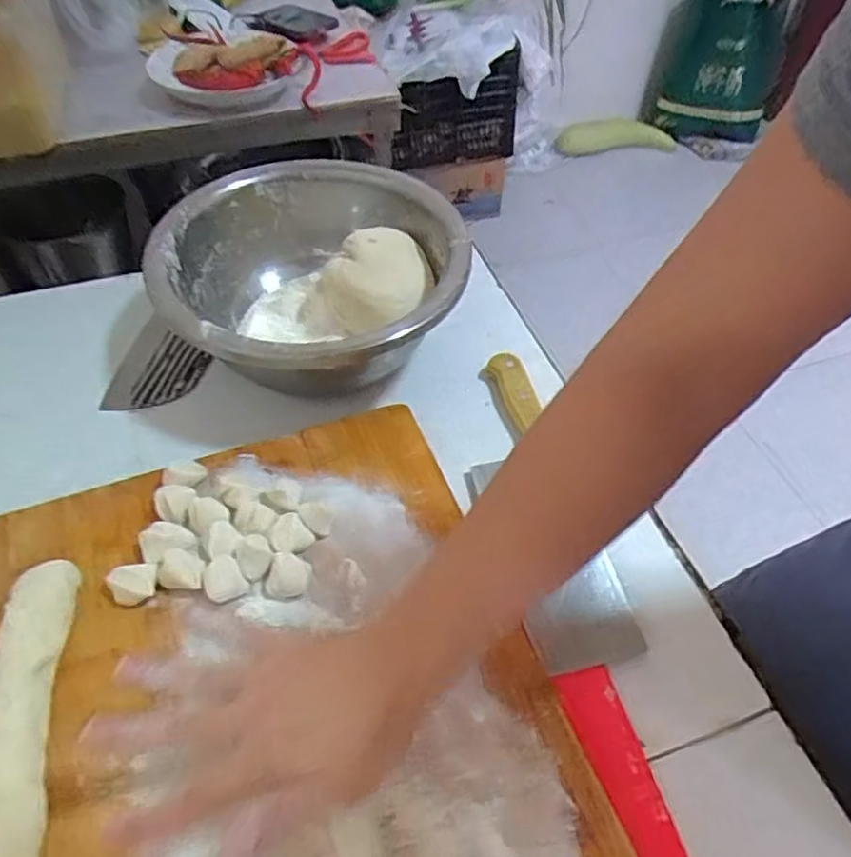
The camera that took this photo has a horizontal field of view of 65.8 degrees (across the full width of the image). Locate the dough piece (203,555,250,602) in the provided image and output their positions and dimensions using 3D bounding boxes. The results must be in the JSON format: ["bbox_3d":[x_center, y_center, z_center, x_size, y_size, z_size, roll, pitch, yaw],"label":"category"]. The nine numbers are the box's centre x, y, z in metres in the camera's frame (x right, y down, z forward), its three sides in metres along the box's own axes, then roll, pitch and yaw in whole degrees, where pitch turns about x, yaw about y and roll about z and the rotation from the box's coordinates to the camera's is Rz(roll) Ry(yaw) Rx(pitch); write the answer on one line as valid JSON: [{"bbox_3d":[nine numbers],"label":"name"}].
[{"bbox_3d":[-0.136,0.101,0.444,0.026,0.015,0.026,2,50,-2],"label":"dough piece"}]

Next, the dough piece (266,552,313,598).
[{"bbox_3d":[-0.094,0.103,0.453,0.027,0.014,0.030,19,52,12],"label":"dough piece"}]

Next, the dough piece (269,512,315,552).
[{"bbox_3d":[-0.096,0.076,0.469,0.029,0.018,0.025,-19,54,-18],"label":"dough piece"}]

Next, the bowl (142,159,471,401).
[{"bbox_3d":[-0.107,-0.131,0.613,0.255,0.109,0.278,2,50,-2],"label":"bowl"}]

